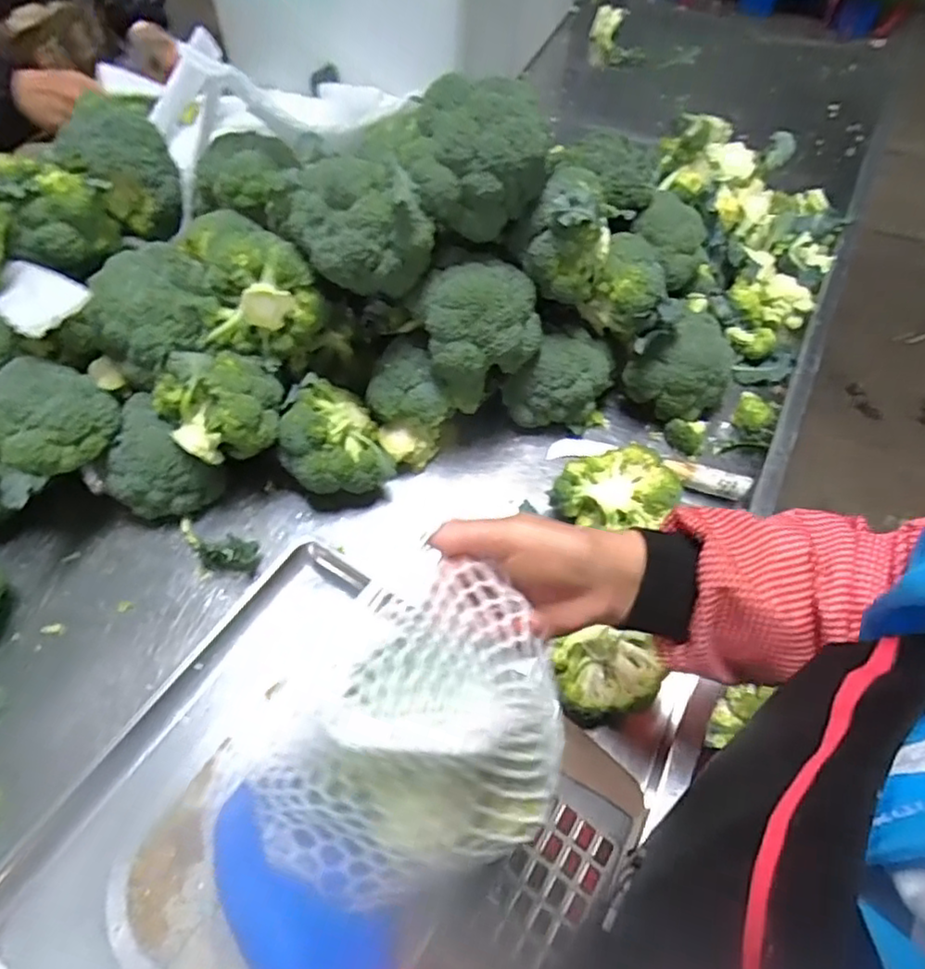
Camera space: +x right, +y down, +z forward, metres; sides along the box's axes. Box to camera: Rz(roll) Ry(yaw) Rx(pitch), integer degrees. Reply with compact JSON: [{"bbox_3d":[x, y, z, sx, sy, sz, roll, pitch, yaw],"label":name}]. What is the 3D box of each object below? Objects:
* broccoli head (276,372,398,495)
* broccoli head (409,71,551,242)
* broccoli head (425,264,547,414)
[{"bbox_3d":[-0.133,-0.050,0.642,0.105,0.079,0.108,-20,61,-13],"label":"broccoli head"},{"bbox_3d":[0.015,-0.289,0.565,0.120,0.102,0.087,-6,59,-5],"label":"broccoli head"},{"bbox_3d":[0.022,-0.149,0.639,0.113,0.127,0.100,6,59,3],"label":"broccoli head"}]

